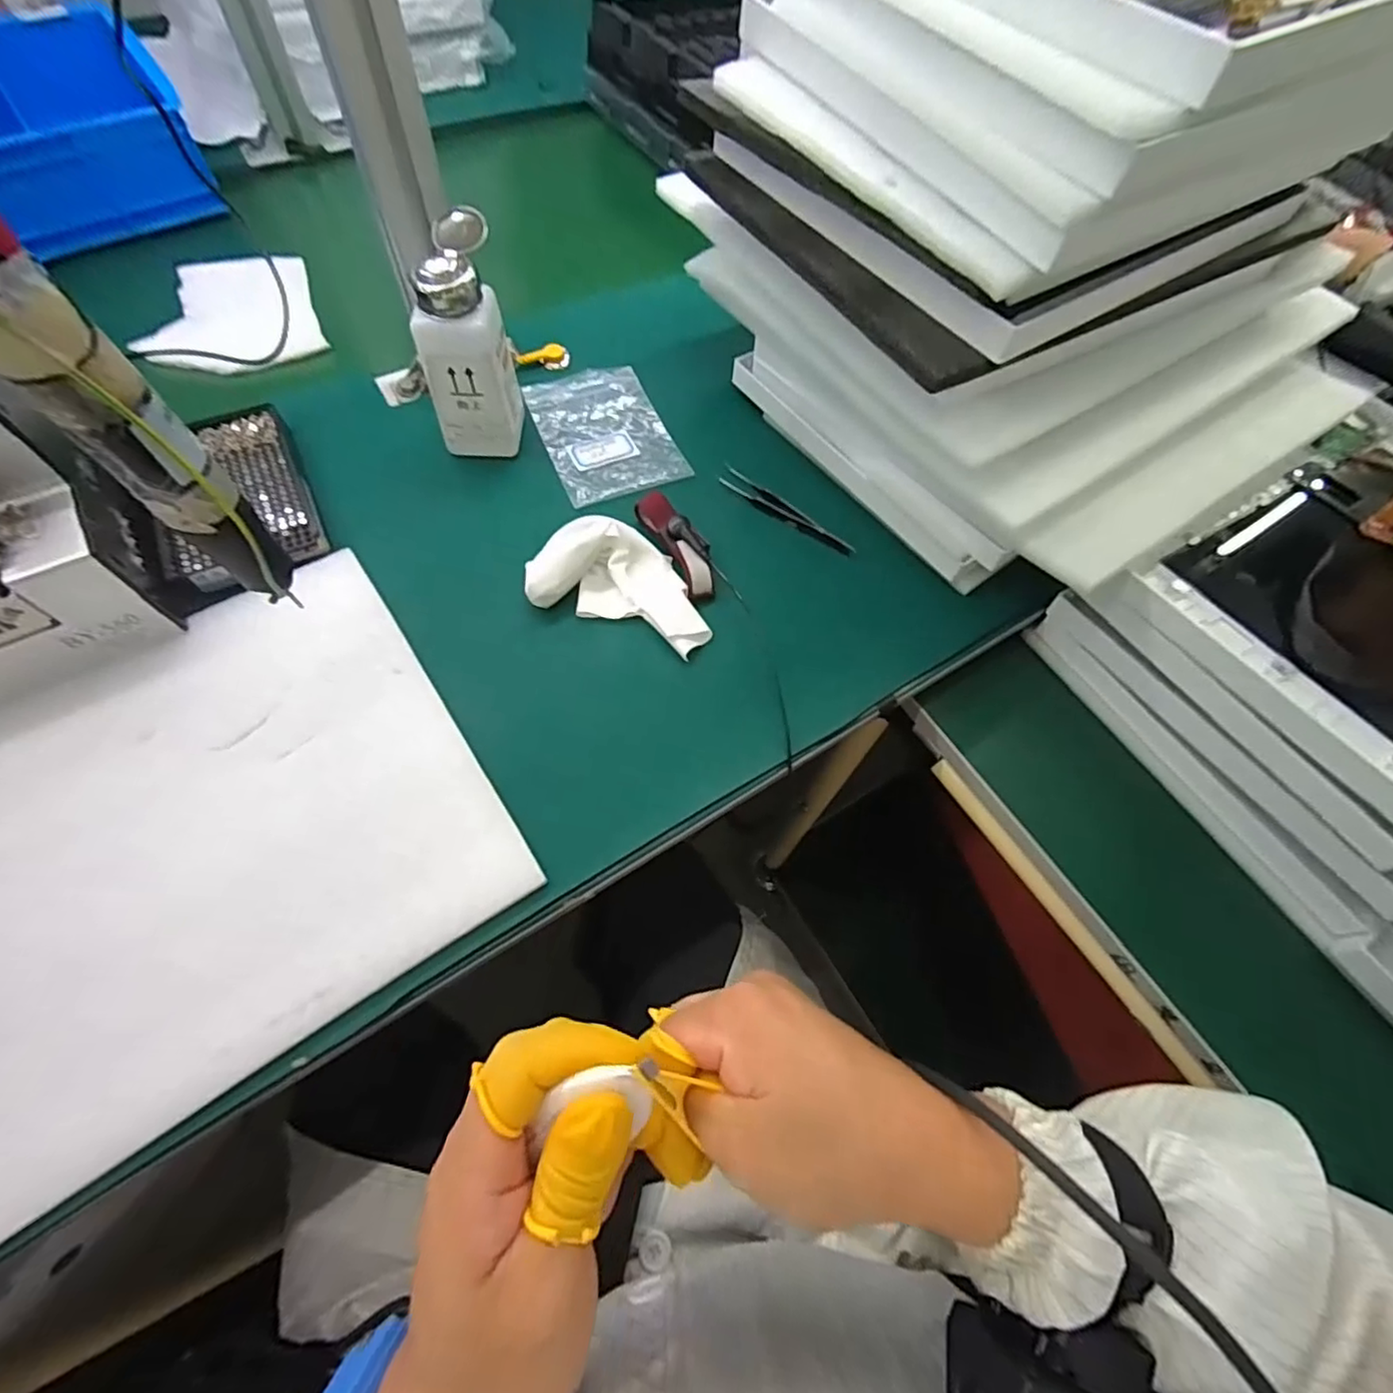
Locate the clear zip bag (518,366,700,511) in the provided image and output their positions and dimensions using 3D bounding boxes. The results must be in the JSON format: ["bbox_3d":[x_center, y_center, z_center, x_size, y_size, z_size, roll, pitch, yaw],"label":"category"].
[{"bbox_3d":[-0.071,-0.206,0.487,0.092,0.010,0.132,-20,65,-14],"label":"clear zip bag"}]

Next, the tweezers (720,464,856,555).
[{"bbox_3d":[0.064,-0.138,0.461,0.114,0.004,0.018,38,66,15],"label":"tweezers"}]

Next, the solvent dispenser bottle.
[{"bbox_3d":[-0.156,-0.236,0.428,0.059,0.131,0.067,-7,63,-7],"label":"solvent dispenser bottle"}]

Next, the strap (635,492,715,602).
[{"bbox_3d":[-0.011,-0.107,0.431,0.026,0.017,0.087,-25,66,-16],"label":"strap"}]

